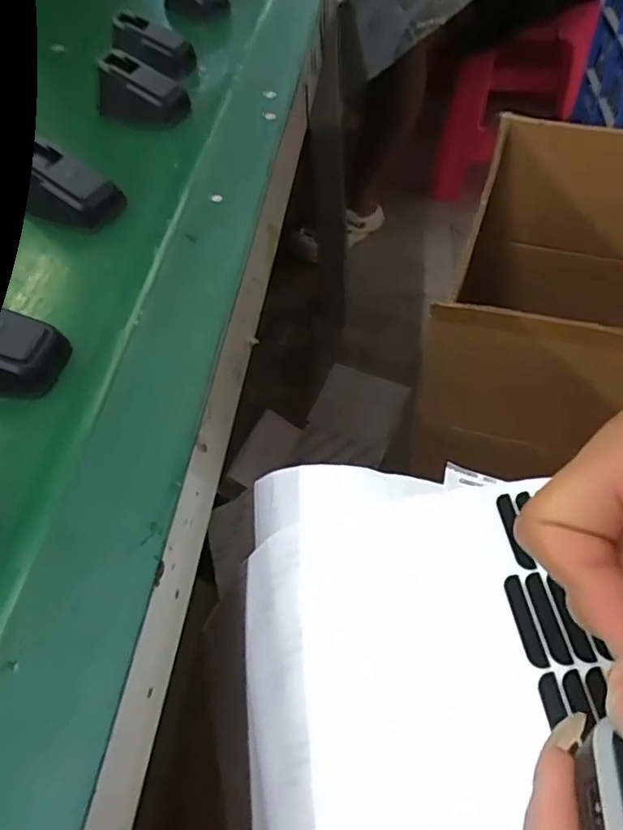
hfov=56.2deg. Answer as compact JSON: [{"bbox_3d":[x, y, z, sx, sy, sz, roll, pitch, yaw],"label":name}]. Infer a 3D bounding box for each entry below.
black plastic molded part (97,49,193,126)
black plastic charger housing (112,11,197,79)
[{"bbox_3d":[-0.137,-0.258,0.466,0.069,0.035,0.045,19,57,18],"label":"black plastic molded part"},{"bbox_3d":[-0.141,-0.332,0.524,0.074,0.023,0.038,18,51,-19],"label":"black plastic charger housing"}]

